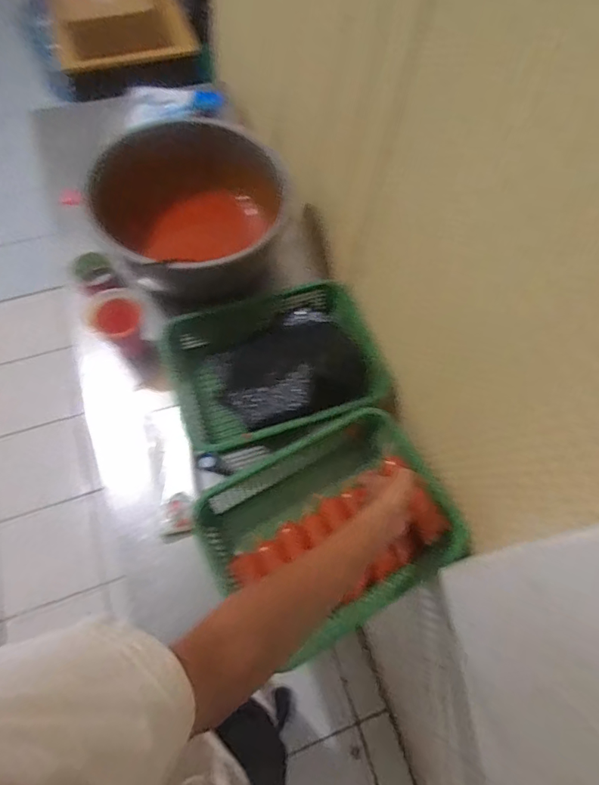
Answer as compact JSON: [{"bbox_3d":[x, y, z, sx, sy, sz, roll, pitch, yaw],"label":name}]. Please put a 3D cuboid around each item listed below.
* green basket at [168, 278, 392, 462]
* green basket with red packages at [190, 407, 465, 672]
[{"bbox_3d":[-0.046,-0.048,0.800,0.336,0.098,0.271,-17,67,-10],"label":"green basket"},{"bbox_3d":[0.042,0.206,0.694,0.339,0.095,0.269,-28,69,-15],"label":"green basket with red packages"}]

